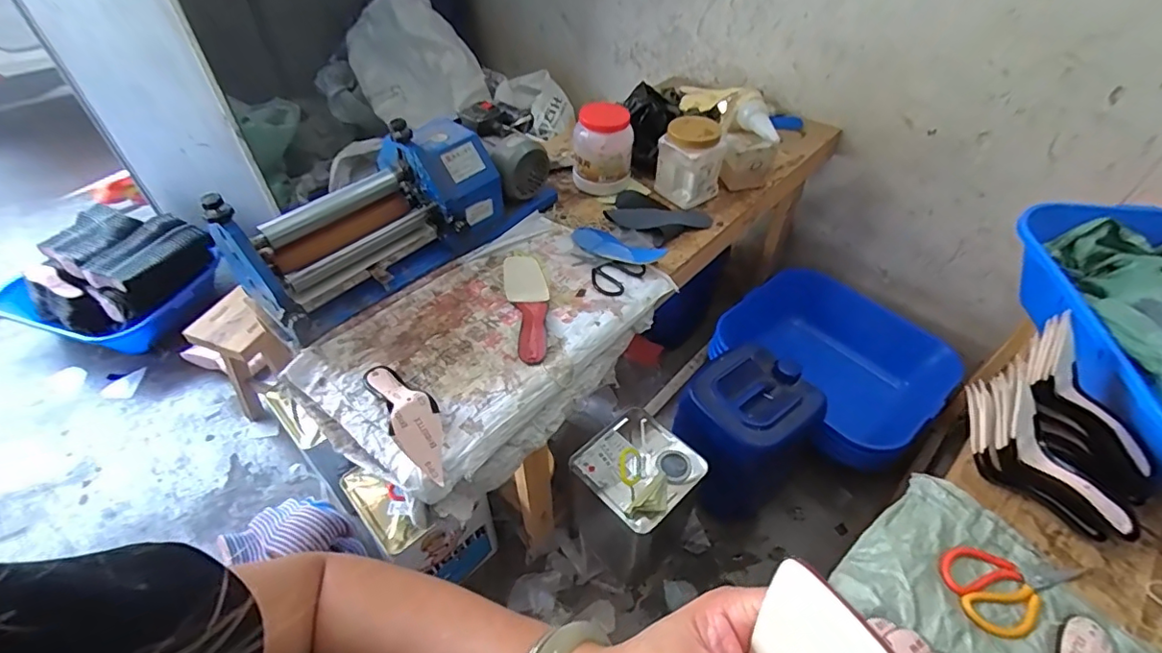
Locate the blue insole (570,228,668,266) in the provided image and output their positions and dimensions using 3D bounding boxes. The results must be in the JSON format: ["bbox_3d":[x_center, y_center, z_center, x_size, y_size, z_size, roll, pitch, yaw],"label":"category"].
[{"bbox_3d":[0.076,-0.179,1.187,0.212,0.016,0.083,20,52,22],"label":"blue insole"}]

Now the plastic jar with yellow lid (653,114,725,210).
[{"bbox_3d":[0.261,-0.403,1.298,0.114,0.168,0.119,-28,51,-19],"label":"plastic jar with yellow lid"}]

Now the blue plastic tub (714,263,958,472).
[{"bbox_3d":[0.779,0.133,1.709,0.495,0.251,0.623,-31,52,-21],"label":"blue plastic tub"}]

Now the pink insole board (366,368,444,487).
[{"bbox_3d":[-0.276,0.133,0.855,0.075,0.056,0.245,-28,51,-19],"label":"pink insole board"}]

